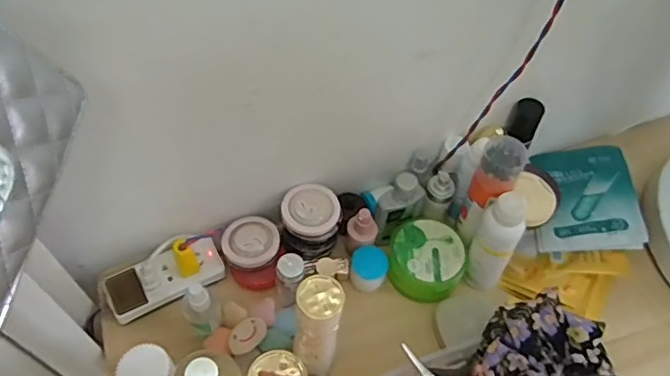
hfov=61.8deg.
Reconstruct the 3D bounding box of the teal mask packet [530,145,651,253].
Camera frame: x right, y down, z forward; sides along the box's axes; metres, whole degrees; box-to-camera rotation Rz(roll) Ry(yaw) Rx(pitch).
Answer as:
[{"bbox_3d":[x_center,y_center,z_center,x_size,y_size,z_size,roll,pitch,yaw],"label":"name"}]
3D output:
[{"bbox_3d":[0.354,0.011,0.791,0.130,0.017,0.177,-8,47,23],"label":"teal mask packet"}]

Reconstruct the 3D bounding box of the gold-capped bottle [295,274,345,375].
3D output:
[{"bbox_3d":[-0.018,0.146,0.582,0.043,0.151,0.053,7,57,2],"label":"gold-capped bottle"}]

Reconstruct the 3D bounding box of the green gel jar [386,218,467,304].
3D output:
[{"bbox_3d":[0.116,0.096,0.732,0.098,0.060,0.096,1,57,-2],"label":"green gel jar"}]

